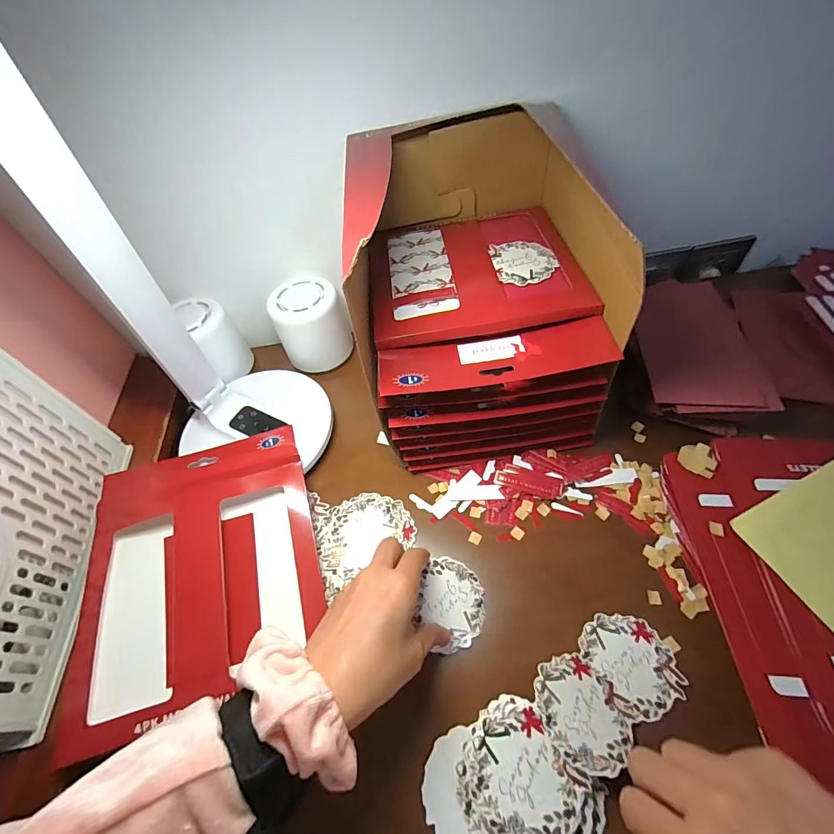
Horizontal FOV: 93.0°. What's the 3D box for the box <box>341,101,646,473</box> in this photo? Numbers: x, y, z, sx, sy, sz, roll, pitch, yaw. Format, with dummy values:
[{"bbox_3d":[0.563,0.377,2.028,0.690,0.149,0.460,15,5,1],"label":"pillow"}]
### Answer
[{"bbox_3d":[0.052,-0.125,0.392,0.199,0.209,0.249,-8,53,0],"label":"box"}]

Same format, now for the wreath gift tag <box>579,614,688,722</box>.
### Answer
[{"bbox_3d":[0.163,0.186,0.300,0.063,0.008,0.066,-14,53,-3],"label":"wreath gift tag"}]

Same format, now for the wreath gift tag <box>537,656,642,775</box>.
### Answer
[{"bbox_3d":[0.115,0.204,0.276,0.065,0.004,0.065,-25,54,-40],"label":"wreath gift tag"}]

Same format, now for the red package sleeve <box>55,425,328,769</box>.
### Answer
[{"bbox_3d":[-0.190,0.122,0.354,0.190,0.024,0.231,-17,54,-6],"label":"red package sleeve"}]

